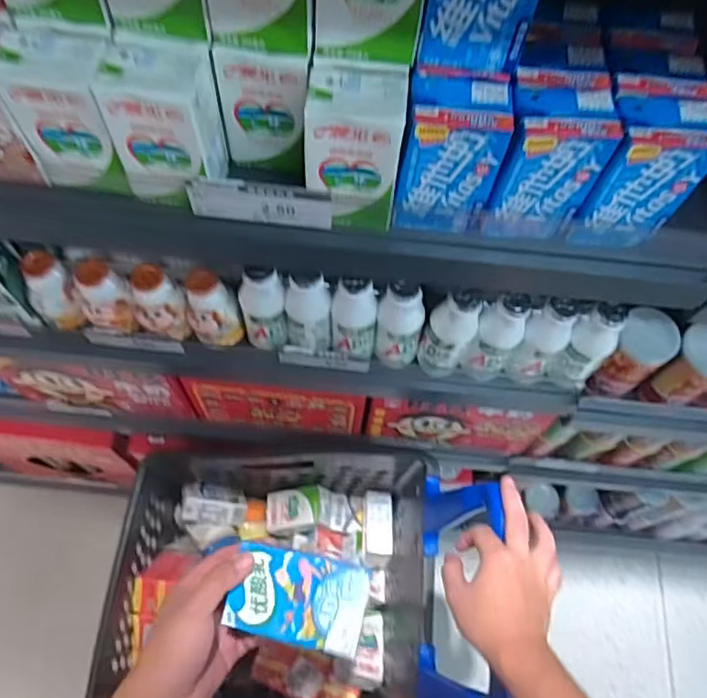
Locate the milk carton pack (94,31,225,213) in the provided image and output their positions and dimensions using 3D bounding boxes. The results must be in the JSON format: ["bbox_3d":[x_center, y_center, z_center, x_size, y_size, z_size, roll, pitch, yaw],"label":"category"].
[{"bbox_3d":[-0.127,-0.156,0.426,0.064,0.098,0.058,11,66,2],"label":"milk carton pack"}]

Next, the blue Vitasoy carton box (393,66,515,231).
[{"bbox_3d":[0.067,-0.136,0.427,0.063,0.099,0.055,6,66,0],"label":"blue Vitasoy carton box"}]

